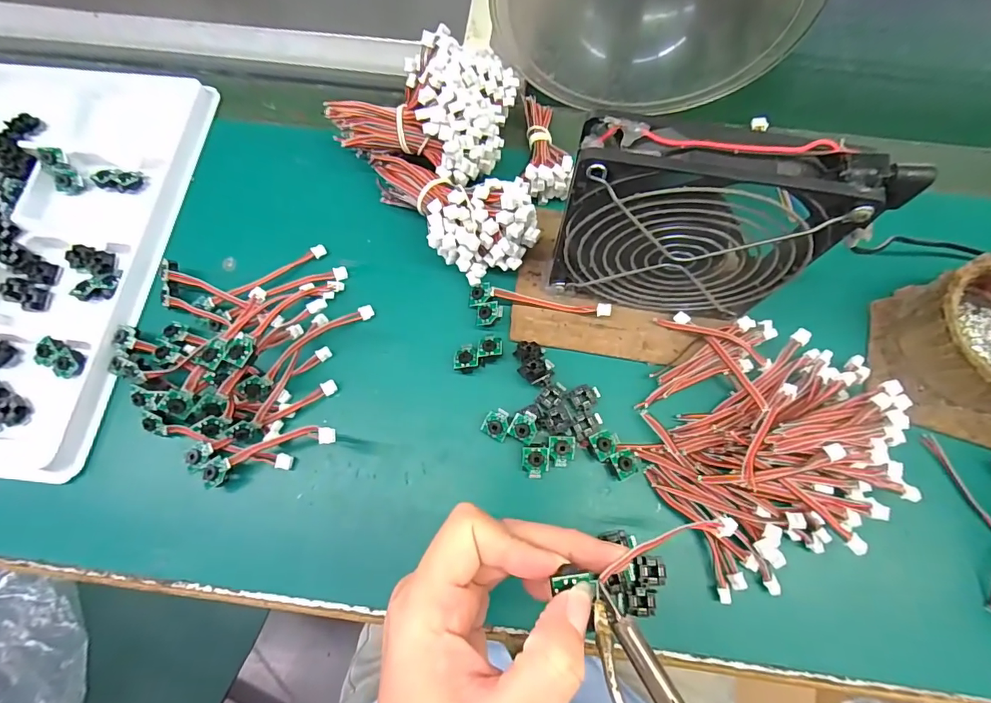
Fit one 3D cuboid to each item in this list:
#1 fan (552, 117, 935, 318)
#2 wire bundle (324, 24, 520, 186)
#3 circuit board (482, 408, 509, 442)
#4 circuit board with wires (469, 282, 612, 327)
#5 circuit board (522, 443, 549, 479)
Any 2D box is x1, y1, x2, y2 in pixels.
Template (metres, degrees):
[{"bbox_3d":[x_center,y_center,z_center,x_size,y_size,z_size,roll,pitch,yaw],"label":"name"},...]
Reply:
[{"bbox_3d":[0.096,-0.057,0.235,0.124,0.129,0.031,8,72,2],"label":"fan"},{"bbox_3d":[-0.043,-0.162,0.308,0.109,0.059,0.095,15,73,4],"label":"wire bundle"},{"bbox_3d":[0.001,0.042,0.264,0.015,0.008,0.016,26,74,8],"label":"circuit board"},{"bbox_3d":[0.027,-0.032,0.287,0.084,0.013,0.030,-6,72,-2],"label":"circuit board with wires"},{"bbox_3d":[0.023,0.062,0.259,0.015,0.004,0.019,-1,93,-3],"label":"circuit board"}]

